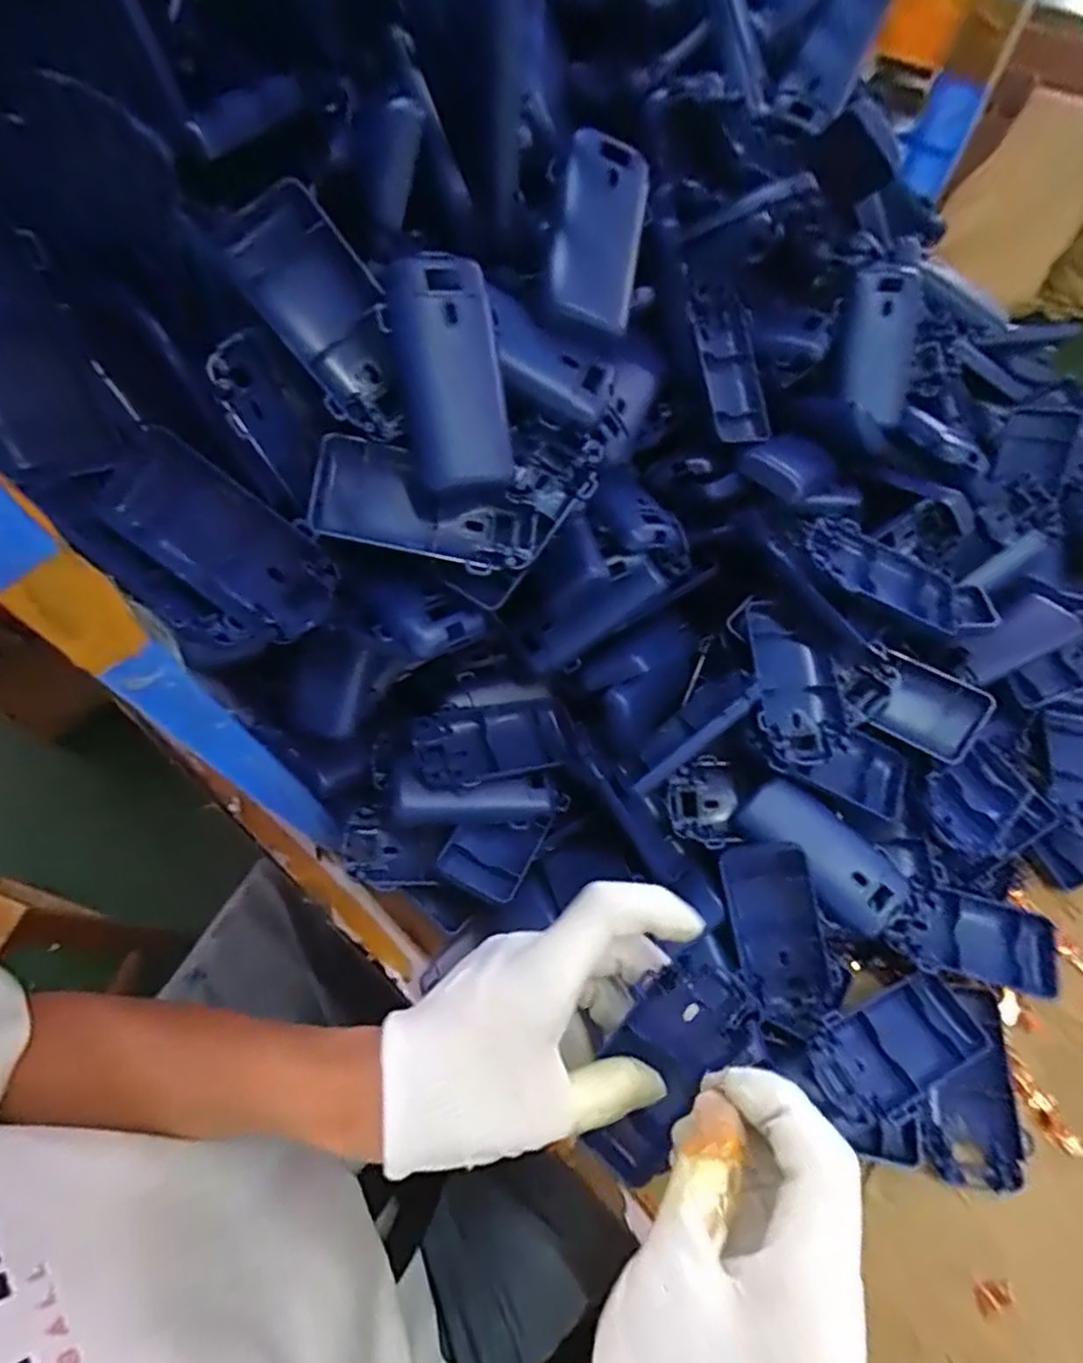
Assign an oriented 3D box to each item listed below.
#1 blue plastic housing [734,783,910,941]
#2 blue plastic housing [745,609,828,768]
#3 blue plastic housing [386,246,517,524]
[{"bbox_3d":[0.157,0.099,0.376,0.045,0.028,0.093,-41,70,-20],"label":"blue plastic housing"},{"bbox_3d":[0.141,0.004,0.382,0.041,0.021,0.088,1,62,0],"label":"blue plastic housing"},{"bbox_3d":[-0.037,-0.125,0.288,0.043,0.101,0.027,-12,21,-7],"label":"blue plastic housing"}]

